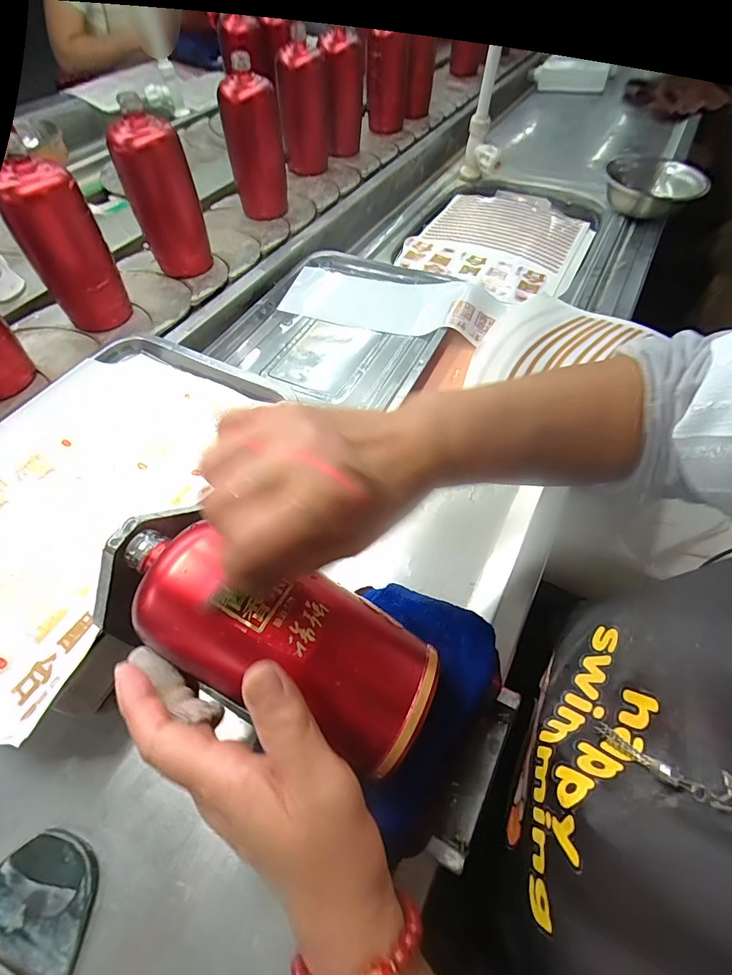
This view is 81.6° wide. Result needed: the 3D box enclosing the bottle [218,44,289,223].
[{"bbox_3d":[-0.172,-0.530,0.660,0.081,0.179,0.068,-10,57,-7],"label":"bottle"}]

